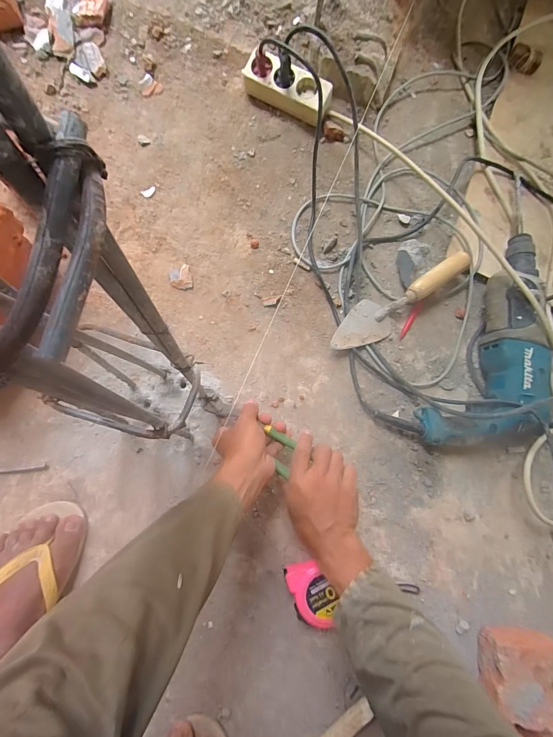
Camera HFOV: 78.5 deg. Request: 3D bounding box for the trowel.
[{"bbox_3d":[0.205,-0.111,0.565,0.266,0.049,0.071,-33,86,5],"label":"trowel"}]

